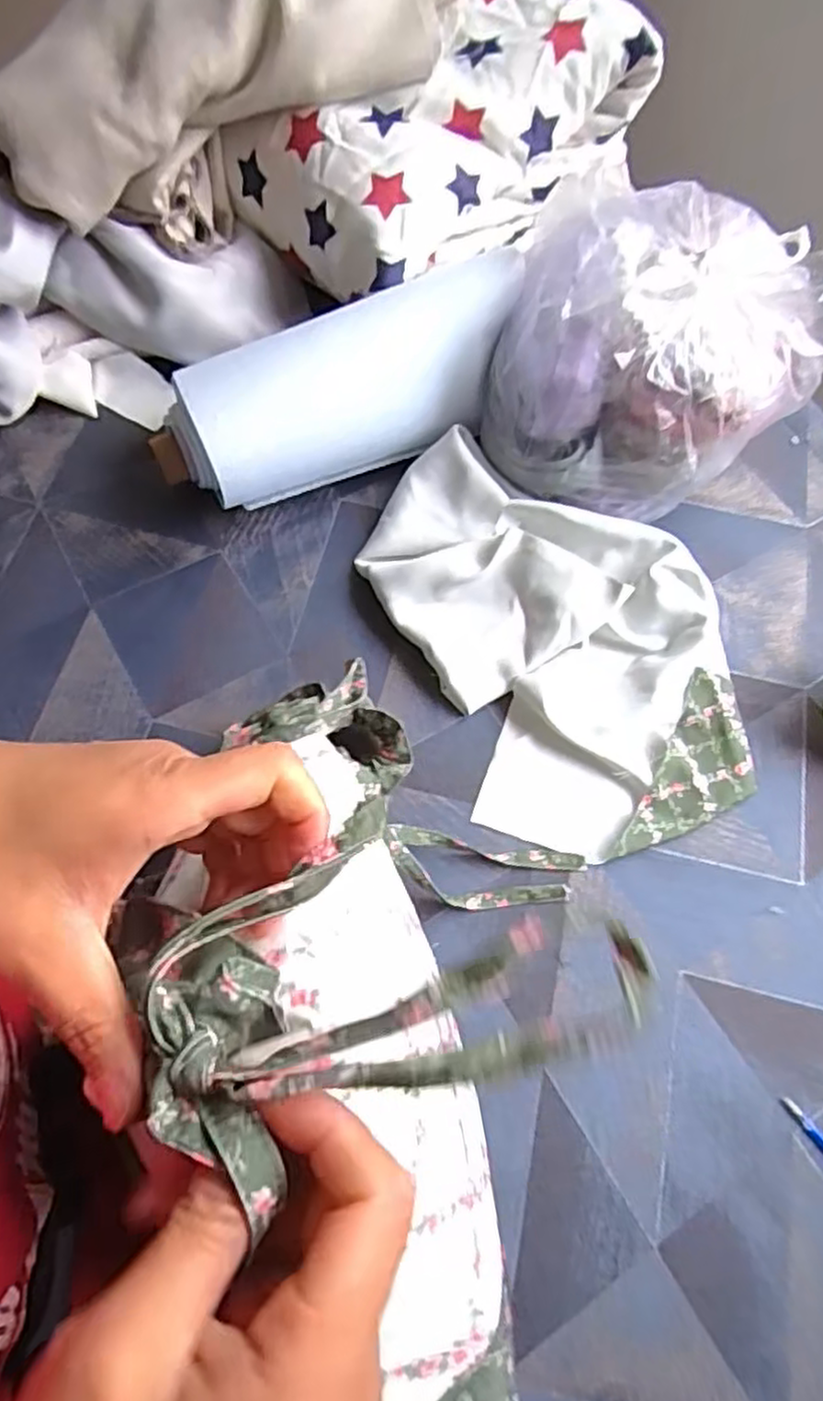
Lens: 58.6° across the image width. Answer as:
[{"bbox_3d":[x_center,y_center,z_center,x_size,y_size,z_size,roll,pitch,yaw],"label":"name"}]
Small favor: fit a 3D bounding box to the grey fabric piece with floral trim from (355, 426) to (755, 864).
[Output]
[{"bbox_3d":[0.129,-0.065,0.619,0.256,0.060,0.373,-21,70,-11],"label":"grey fabric piece with floral trim"}]

